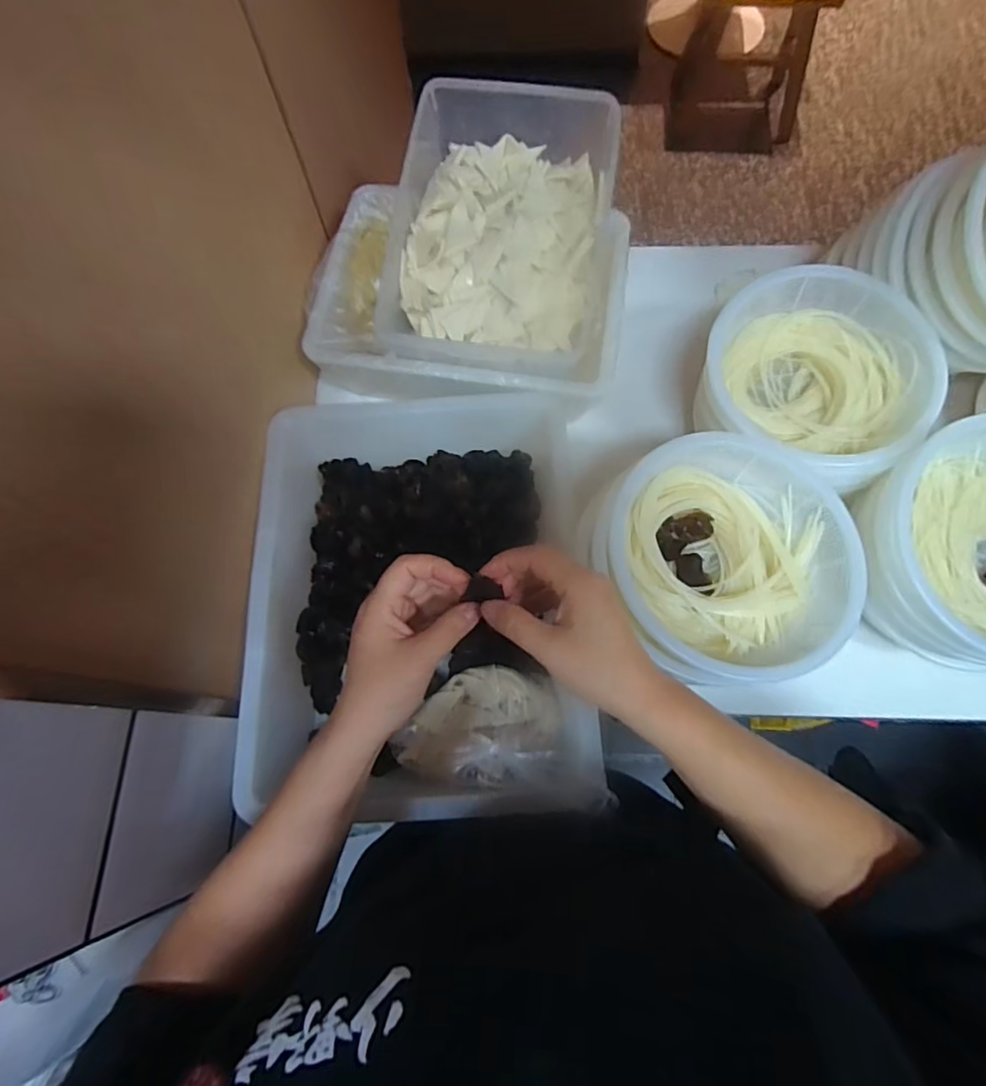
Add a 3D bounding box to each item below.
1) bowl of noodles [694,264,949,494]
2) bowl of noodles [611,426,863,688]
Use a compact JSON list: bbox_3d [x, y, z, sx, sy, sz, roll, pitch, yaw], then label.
[{"bbox_3d":[0.284,-0.146,0.497,0.188,0.060,0.188,-1,71,2],"label":"bowl of noodles"},{"bbox_3d":[0.184,0.010,0.435,0.175,0.056,0.190,-1,71,2],"label":"bowl of noodles"}]

